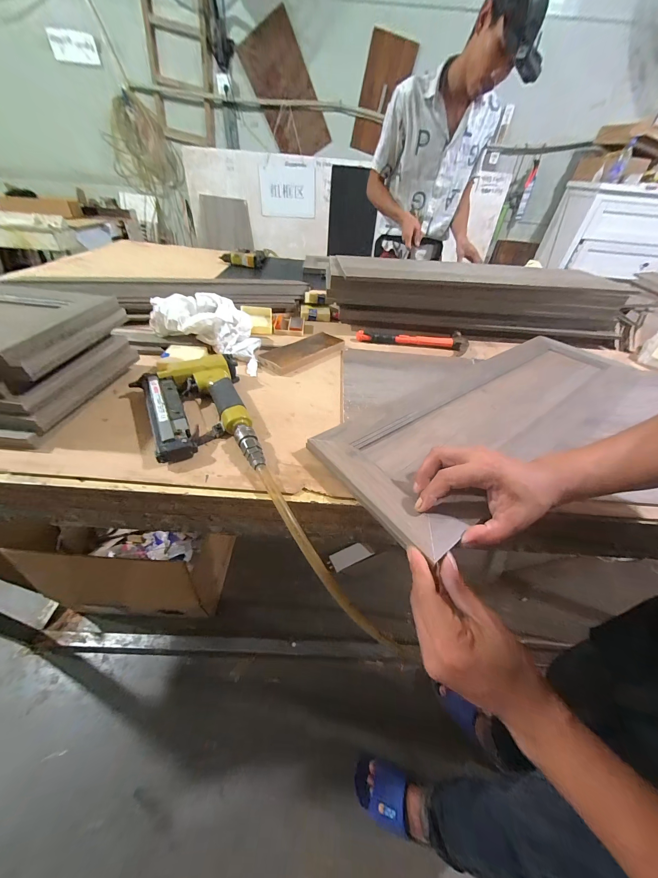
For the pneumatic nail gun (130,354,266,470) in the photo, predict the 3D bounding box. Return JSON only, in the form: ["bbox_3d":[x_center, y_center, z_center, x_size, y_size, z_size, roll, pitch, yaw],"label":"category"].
[{"bbox_3d":[-0.185,-0.039,0.391,0.145,0.039,0.238,-11,45,-18],"label":"pneumatic nail gun"}]

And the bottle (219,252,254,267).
[{"bbox_3d":[-0.338,-0.658,1.052,0.137,0.036,0.059,5,42,-1],"label":"bottle"}]

